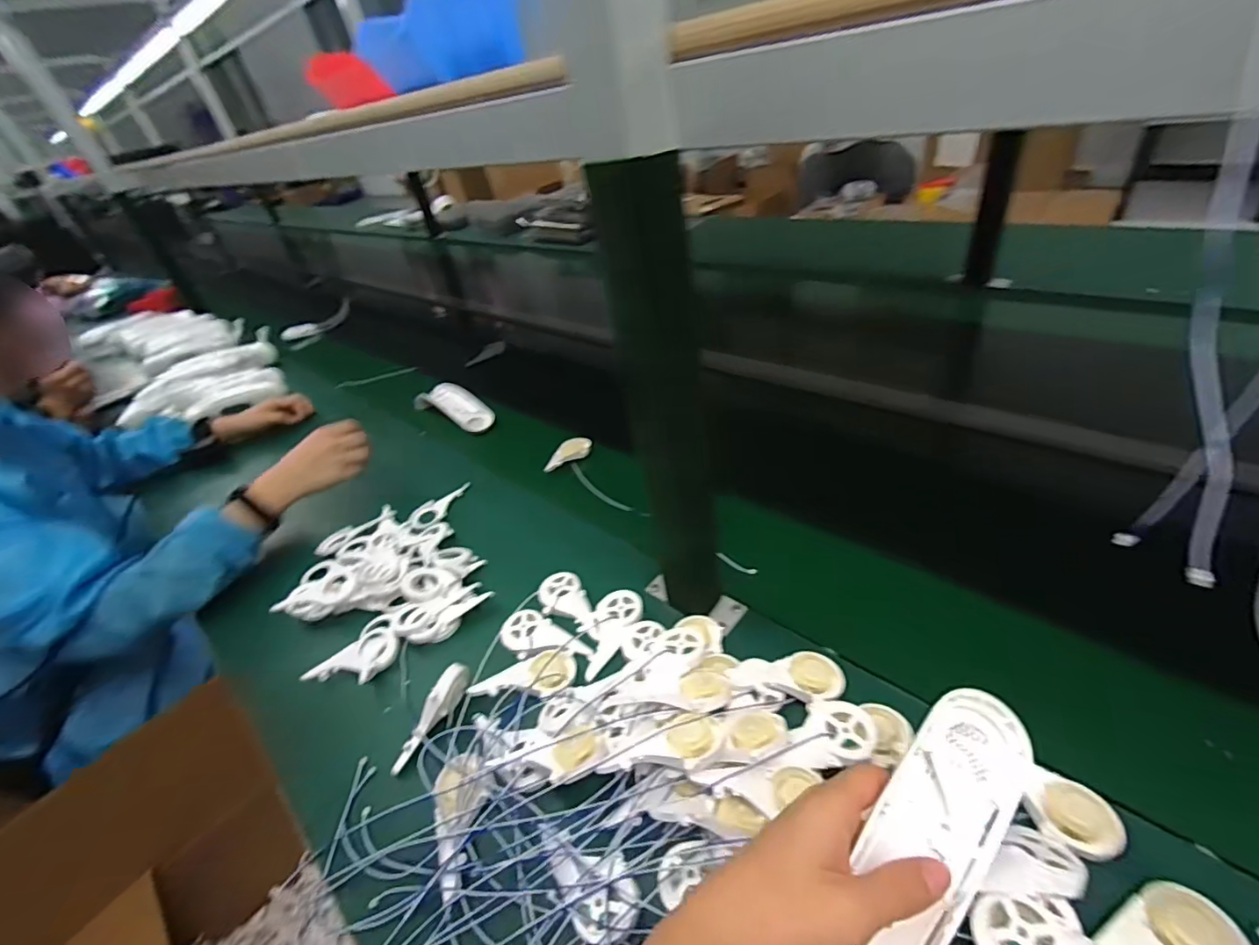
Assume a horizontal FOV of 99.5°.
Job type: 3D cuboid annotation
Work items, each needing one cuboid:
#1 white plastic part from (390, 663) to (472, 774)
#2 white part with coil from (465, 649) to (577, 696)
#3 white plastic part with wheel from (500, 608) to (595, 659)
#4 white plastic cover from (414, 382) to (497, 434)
[{"bbox_3d":[-0.172,0.216,0.467,0.018,0.028,0.095,17,62,30],"label":"white plastic part"},{"bbox_3d":[-0.095,0.187,0.486,0.091,0.014,0.045,-22,38,-11],"label":"white part with coil"},{"bbox_3d":[-0.082,0.161,0.520,0.095,0.011,0.043,9,43,26],"label":"white plastic part with wheel"},{"bbox_3d":[-0.313,-0.117,0.964,0.190,0.054,0.071,19,44,35],"label":"white plastic cover"}]

